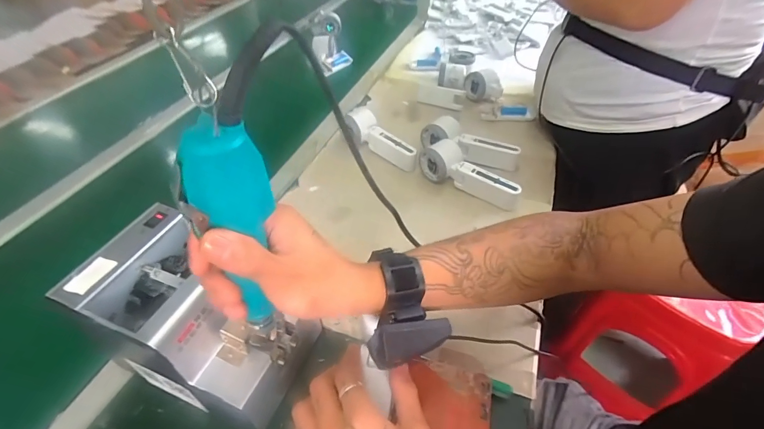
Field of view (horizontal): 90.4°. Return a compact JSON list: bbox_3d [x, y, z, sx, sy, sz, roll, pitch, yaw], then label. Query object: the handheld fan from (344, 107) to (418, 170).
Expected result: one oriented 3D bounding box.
[{"bbox_3d":[-0.006,-0.134,0.673,0.053,0.053,0.164,-31,52,-26],"label":"handheld fan"}]

